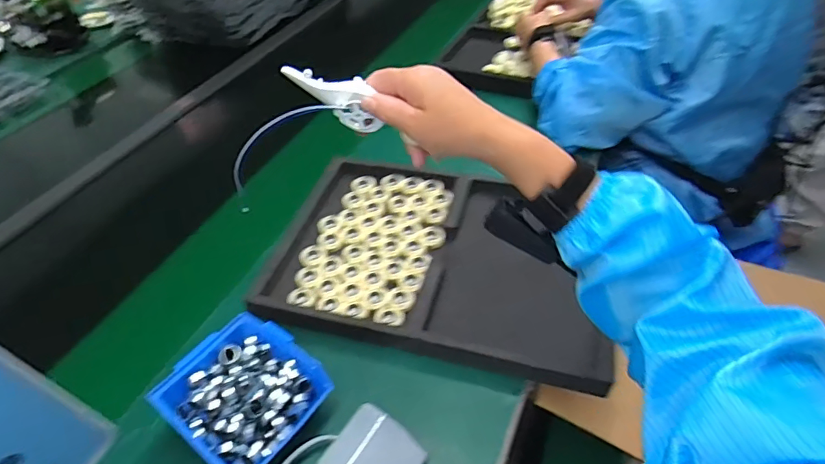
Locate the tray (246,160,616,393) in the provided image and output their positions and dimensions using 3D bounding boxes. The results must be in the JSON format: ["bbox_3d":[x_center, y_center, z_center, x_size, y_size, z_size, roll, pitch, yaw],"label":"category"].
[{"bbox_3d":[0.038,0.028,0.648,0.417,0.033,0.310,10,47,14],"label":"tray"}]

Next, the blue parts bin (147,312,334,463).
[{"bbox_3d":[-0.170,0.164,0.497,0.138,0.055,0.125,27,53,27],"label":"blue parts bin"}]

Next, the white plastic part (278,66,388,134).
[{"bbox_3d":[-0.071,-0.116,0.431,0.078,0.053,0.009,10,47,14],"label":"white plastic part"}]

